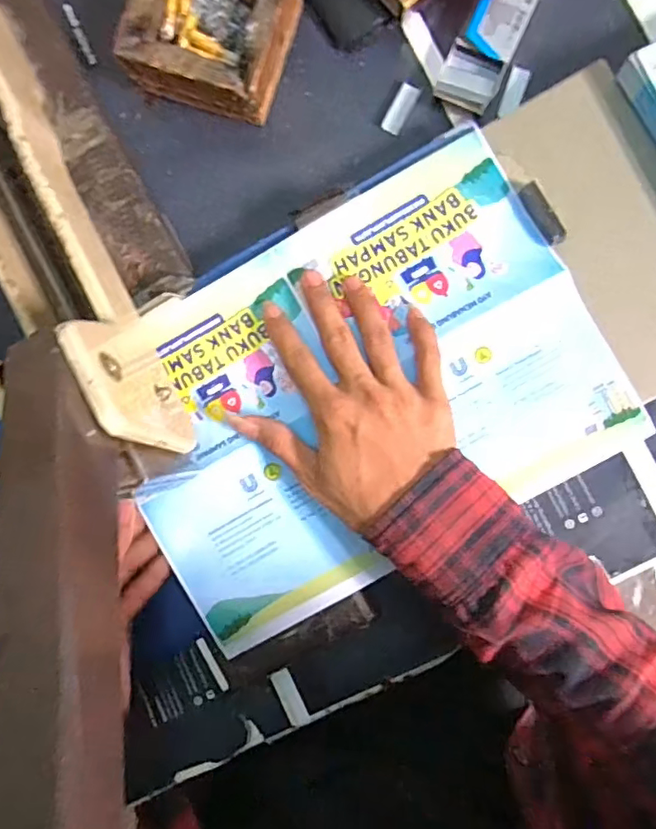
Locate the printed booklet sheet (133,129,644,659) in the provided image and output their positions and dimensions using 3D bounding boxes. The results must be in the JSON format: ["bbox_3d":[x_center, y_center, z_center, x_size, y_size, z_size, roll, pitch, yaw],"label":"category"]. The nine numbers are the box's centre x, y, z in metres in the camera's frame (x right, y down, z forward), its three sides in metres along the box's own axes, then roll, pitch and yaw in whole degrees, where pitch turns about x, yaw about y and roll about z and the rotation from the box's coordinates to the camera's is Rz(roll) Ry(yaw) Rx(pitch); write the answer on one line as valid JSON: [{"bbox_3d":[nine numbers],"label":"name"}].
[{"bbox_3d":[0.017,-0.014,0.352,0.298,0.013,0.215,-29,88,3],"label":"printed booklet sheet"}]

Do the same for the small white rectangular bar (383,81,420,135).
[{"bbox_3d":[0.050,-0.212,0.383,0.013,0.004,0.037,27,90,4],"label":"small white rectangular bar"}]

